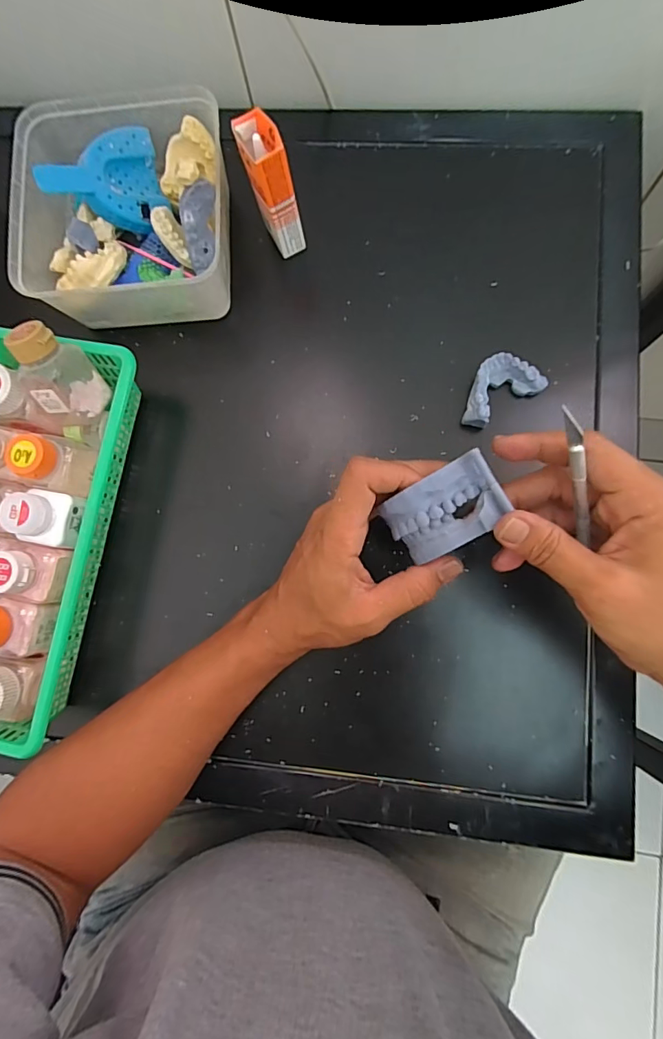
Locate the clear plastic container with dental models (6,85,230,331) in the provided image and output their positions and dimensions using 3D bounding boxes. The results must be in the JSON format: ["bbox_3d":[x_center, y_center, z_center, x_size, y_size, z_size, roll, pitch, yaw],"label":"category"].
[{"bbox_3d":[-0.161,-0.254,0.393,0.162,0.079,0.169,-2,83,5],"label":"clear plastic container with dental models"}]

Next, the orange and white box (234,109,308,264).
[{"bbox_3d":[-0.045,-0.255,0.373,0.029,0.098,0.042,-19,81,3],"label":"orange and white box"}]

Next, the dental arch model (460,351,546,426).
[{"bbox_3d":[0.130,-0.104,0.378,0.067,0.021,0.041,-33,81,1],"label":"dental arch model"}]

